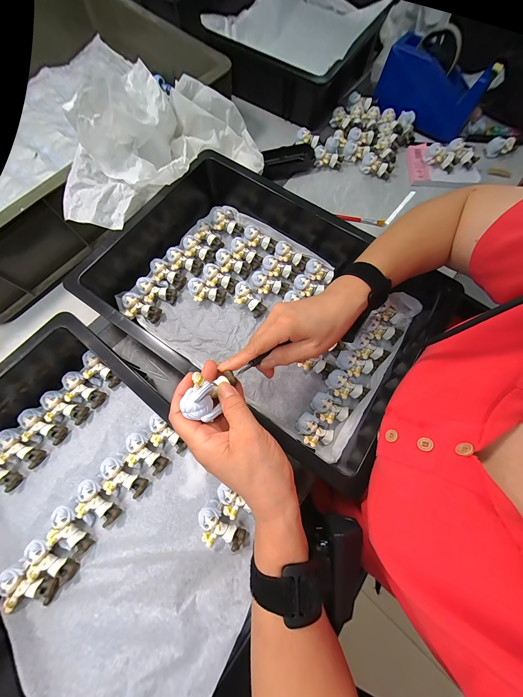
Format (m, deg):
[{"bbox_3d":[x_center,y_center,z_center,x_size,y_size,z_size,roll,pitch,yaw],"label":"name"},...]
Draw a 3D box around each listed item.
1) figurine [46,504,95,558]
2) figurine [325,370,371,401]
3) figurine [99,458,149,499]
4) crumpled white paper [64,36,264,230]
[{"bbox_3d":[-0.238,0.227,0.291,0.035,0.019,0.062,-38,91,-11],"label":"figurine"},{"bbox_3d":[0.128,0.057,0.351,0.061,0.020,0.037,18,74,4],"label":"figurine"},{"bbox_3d":[-0.181,0.171,0.305,0.060,0.021,0.036,35,76,8],"label":"figurine"},{"bbox_3d":[-0.157,-0.318,0.351,0.327,0.142,0.140,-37,78,-11],"label":"crumpled white paper"}]

